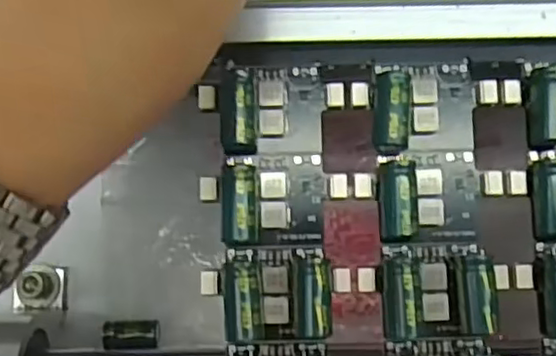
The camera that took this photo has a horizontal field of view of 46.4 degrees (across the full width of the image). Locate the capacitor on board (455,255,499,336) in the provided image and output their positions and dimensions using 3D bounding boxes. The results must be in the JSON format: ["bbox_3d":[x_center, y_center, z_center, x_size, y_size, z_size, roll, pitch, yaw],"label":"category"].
[{"bbox_3d":[0.052,0.031,0.171,0.009,0.008,0.020,-5,82,-1],"label":"capacitor on board"}]

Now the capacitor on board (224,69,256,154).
[{"bbox_3d":[-0.010,-0.018,0.177,0.009,0.007,0.022,0,82,-1],"label":"capacitor on board"}]

